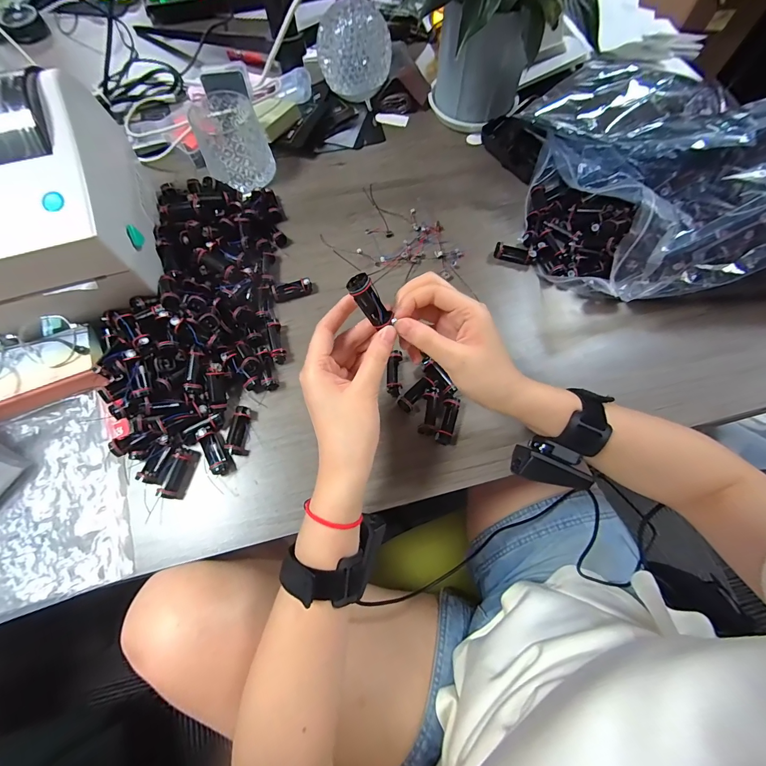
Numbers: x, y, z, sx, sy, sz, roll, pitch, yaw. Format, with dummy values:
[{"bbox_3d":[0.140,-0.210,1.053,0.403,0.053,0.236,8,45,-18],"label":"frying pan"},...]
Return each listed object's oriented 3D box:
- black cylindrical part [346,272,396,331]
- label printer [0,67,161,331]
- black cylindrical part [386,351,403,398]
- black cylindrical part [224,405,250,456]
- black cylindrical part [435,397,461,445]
[{"bbox_3d":[-0.009,-0.063,0.270,0.016,0.041,0.017,-20,44,21],"label":"black cylindrical part"},{"bbox_3d":[-0.345,-0.175,0.346,0.170,0.136,0.200,-18,71,-6],"label":"label printer"},{"bbox_3d":[0.012,-0.010,0.386,0.017,0.014,0.048,0,70,-1],"label":"black cylindrical part"},{"bbox_3d":[-0.148,0.049,0.366,0.017,0.015,0.048,0,70,-1],"label":"black cylindrical part"},{"bbox_3d":[0.067,0.039,0.369,0.018,0.014,0.049,16,71,5],"label":"black cylindrical part"}]

